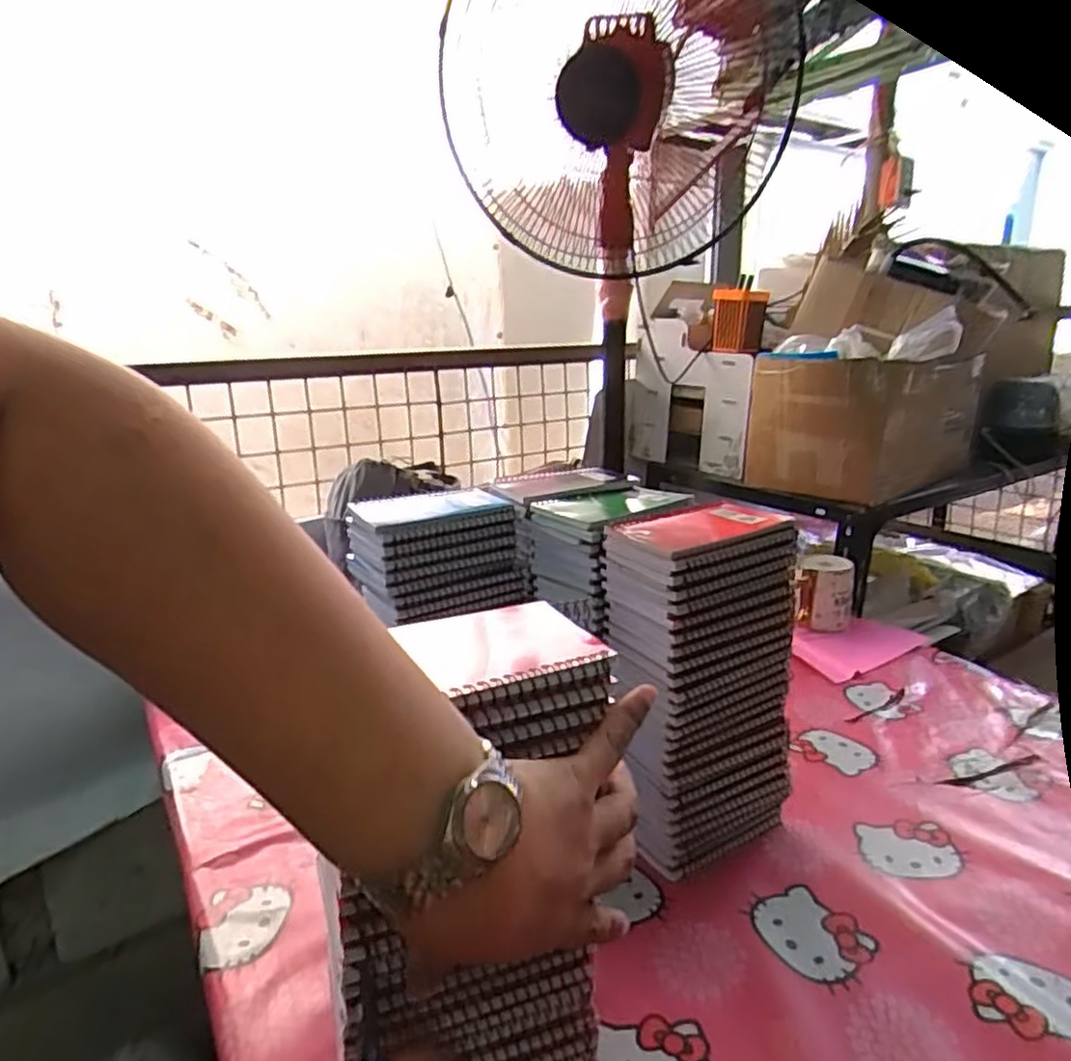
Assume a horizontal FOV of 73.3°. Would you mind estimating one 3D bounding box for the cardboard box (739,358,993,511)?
[{"bbox_3d":[0.563,-0.196,1.237,0.407,0.206,0.256,-15,20,-40],"label":"cardboard box"}]

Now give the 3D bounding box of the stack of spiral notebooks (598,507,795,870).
[{"bbox_3d":[0.135,0.135,0.610,0.134,0.285,0.090,-10,18,-28],"label":"stack of spiral notebooks"}]

